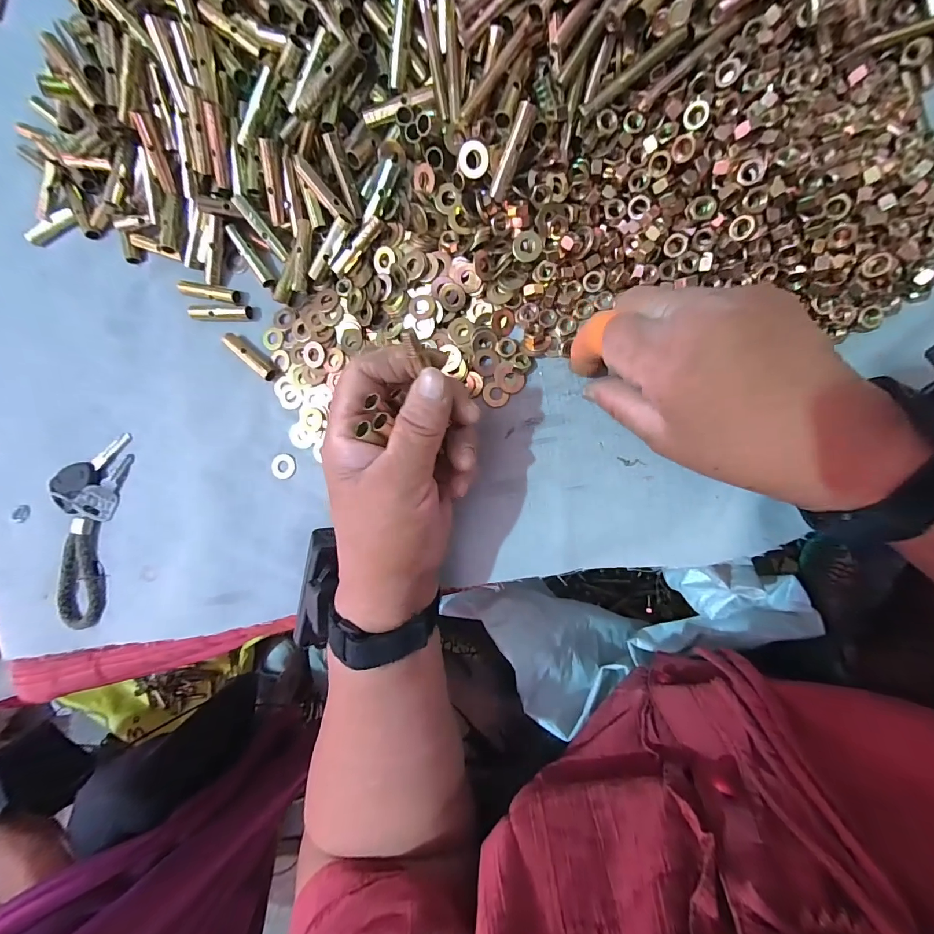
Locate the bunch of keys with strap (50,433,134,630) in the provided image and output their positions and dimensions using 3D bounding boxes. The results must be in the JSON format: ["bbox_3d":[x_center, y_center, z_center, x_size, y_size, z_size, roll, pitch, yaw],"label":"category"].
[{"bbox_3d":[-0.284,0.045,0.296,0.054,0.011,0.138,9,93,10],"label":"bunch of keys with strap"}]

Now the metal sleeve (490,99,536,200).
[{"bbox_3d":[0.024,-0.166,0.214,0.008,0.006,0.043,30,118,8],"label":"metal sleeve"}]

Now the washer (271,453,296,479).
[{"bbox_3d":[-0.126,0.000,0.277,0.016,0.004,0.017,1,92,10],"label":"washer"}]

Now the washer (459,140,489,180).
[{"bbox_3d":[0.004,-0.168,0.222,0.016,0.004,0.017,9,131,10],"label":"washer"}]

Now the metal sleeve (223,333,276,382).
[{"bbox_3d":[-0.150,-0.076,0.278,0.046,0.009,0.010,39,97,7],"label":"metal sleeve"}]

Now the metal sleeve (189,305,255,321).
[{"bbox_3d":[-0.172,-0.108,0.282,0.044,0.008,0.009,0,91,10],"label":"metal sleeve"}]

